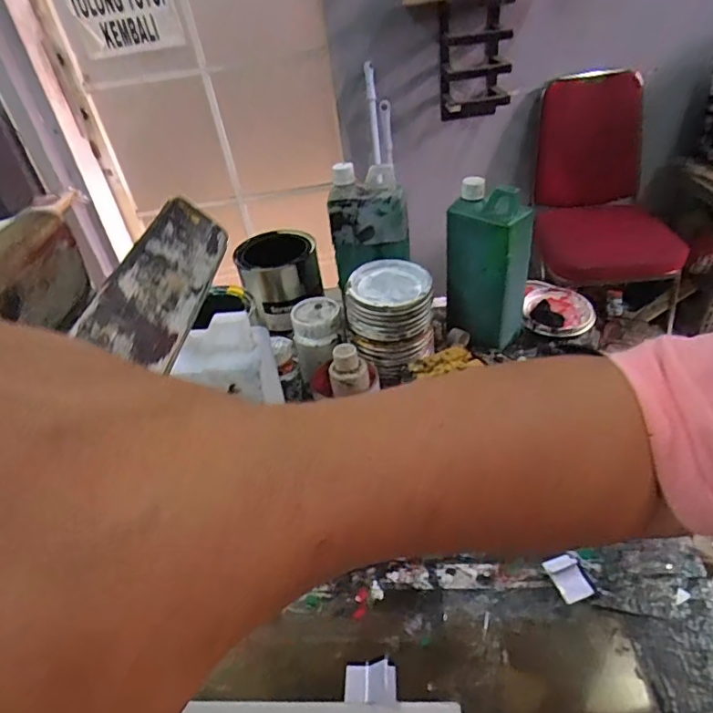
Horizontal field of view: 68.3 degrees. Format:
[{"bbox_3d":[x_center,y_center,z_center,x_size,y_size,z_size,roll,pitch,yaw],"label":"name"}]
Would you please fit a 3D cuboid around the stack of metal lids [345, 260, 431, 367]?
[{"bbox_3d":[0.041,-0.052,0.647,0.104,0.095,0.092,-6,38,3],"label":"stack of metal lids"}]

